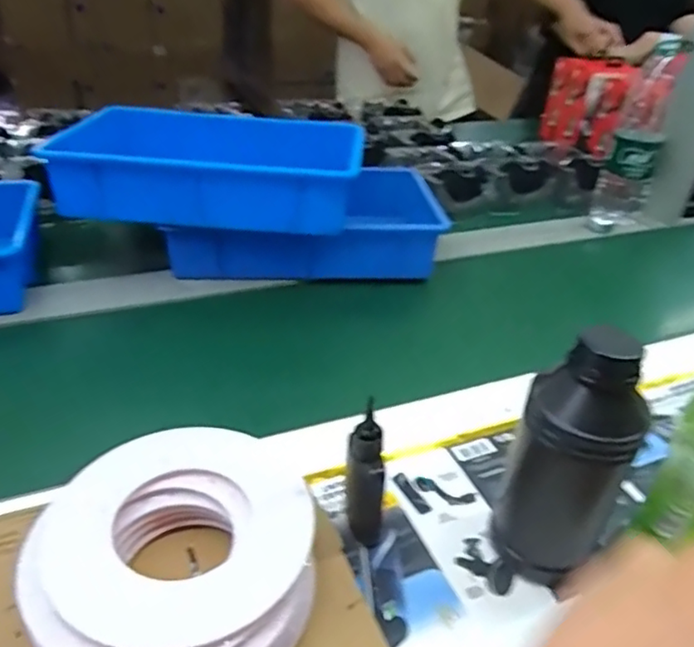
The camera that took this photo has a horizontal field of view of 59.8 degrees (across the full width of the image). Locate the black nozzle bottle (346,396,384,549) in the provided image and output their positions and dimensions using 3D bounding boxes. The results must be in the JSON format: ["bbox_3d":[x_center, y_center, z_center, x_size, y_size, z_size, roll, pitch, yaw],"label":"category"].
[{"bbox_3d":[0.016,0.128,0.502,0.033,0.136,0.033,5,34,0],"label":"black nozzle bottle"}]

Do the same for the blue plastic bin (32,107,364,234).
[{"bbox_3d":[-0.191,-0.219,0.887,0.411,0.114,0.253,3,34,-3],"label":"blue plastic bin"}]

